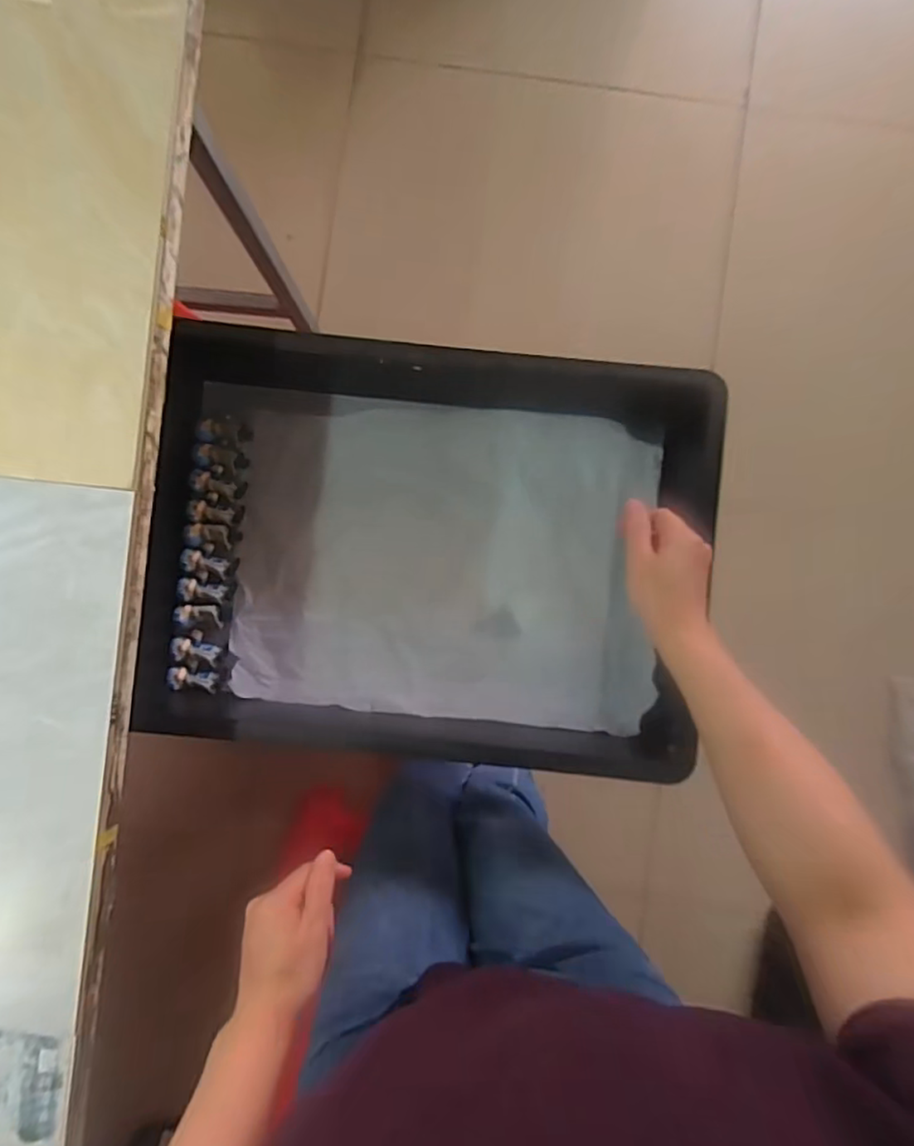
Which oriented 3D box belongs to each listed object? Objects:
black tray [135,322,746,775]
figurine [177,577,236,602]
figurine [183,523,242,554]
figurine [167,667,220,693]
[{"bbox_3d":[-0.043,-0.033,0.672,0.593,0.131,0.458,5,90,2],"label":"black tray"},{"bbox_3d":[-0.287,0.021,0.695,0.060,0.014,0.026,6,90,-13],"label":"figurine"},{"bbox_3d":[-0.283,-0.040,0.705,0.057,0.025,0.033,4,88,-1],"label":"figurine"},{"bbox_3d":[-0.298,0.120,0.687,0.054,0.014,0.026,5,88,-1],"label":"figurine"}]

